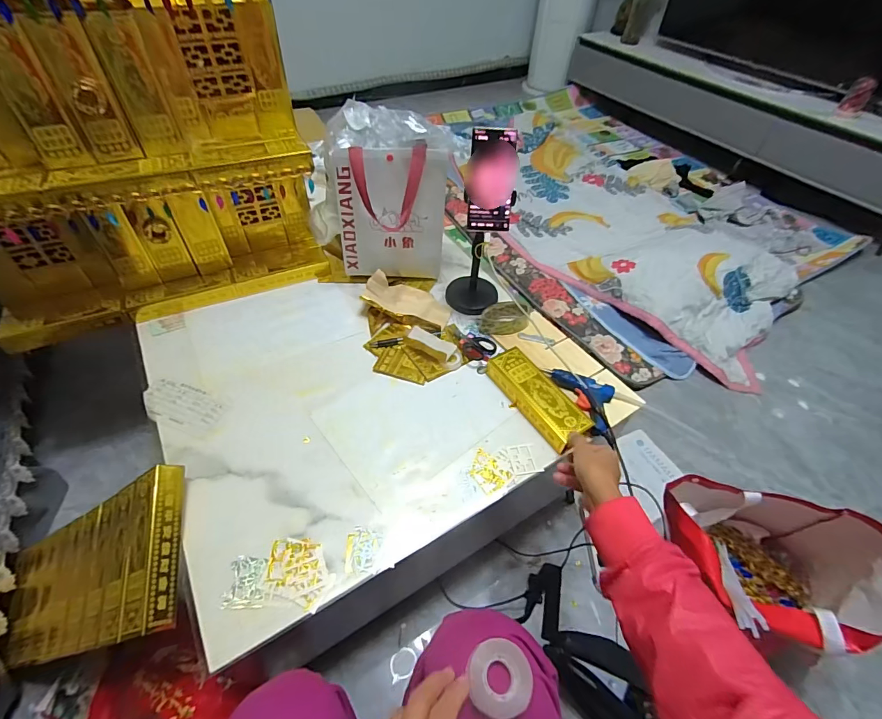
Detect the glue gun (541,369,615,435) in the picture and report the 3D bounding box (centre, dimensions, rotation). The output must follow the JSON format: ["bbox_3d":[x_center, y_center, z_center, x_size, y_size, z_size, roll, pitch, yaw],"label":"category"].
[{"bbox_3d":[0.250,0.055,0.715,0.089,0.032,0.142,-24,55,-22],"label":"glue gun"}]

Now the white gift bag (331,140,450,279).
[{"bbox_3d":[-0.094,-0.263,0.805,0.204,0.250,0.087,-4,50,-7],"label":"white gift bag"}]

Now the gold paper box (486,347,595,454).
[{"bbox_3d":[0.156,0.059,0.696,0.066,0.036,0.189,-25,56,-23],"label":"gold paper box"}]

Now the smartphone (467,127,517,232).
[{"bbox_3d":[0.082,-0.291,0.686,0.073,0.154,0.013,5,21,11],"label":"smartphone"}]

